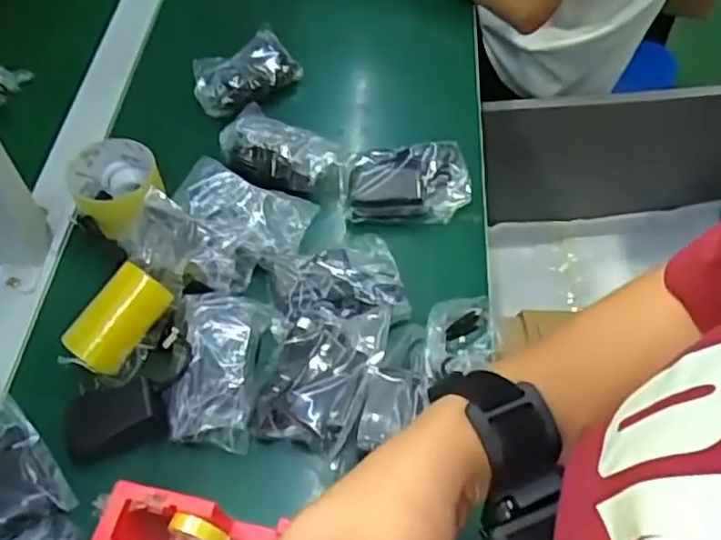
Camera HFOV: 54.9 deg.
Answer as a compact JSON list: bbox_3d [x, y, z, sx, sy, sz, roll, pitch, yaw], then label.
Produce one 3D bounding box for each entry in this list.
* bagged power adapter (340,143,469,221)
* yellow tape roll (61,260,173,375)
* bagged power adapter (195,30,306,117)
[{"bbox_3d":[0.044,-0.088,0.687,0.124,0.041,0.070,-3,56,-2],"label":"bagged power adapter"},{"bbox_3d":[-0.193,0.038,0.564,0.050,0.037,0.093,23,59,15],"label":"yellow tape roll"},{"bbox_3d":[-0.131,-0.226,0.794,0.120,0.029,0.084,-31,61,-19],"label":"bagged power adapter"}]

